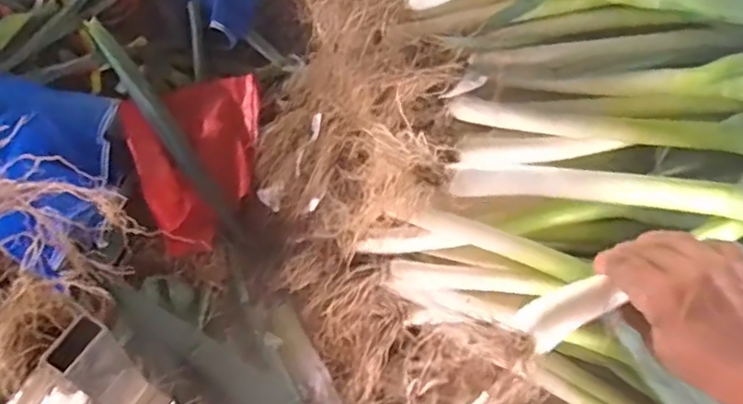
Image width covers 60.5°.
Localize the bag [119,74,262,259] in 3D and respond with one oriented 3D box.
[{"bbox_3d":[-0.220,-0.060,0.859,0.182,0.035,0.238,-21,67,-10],"label":"bag"}]

